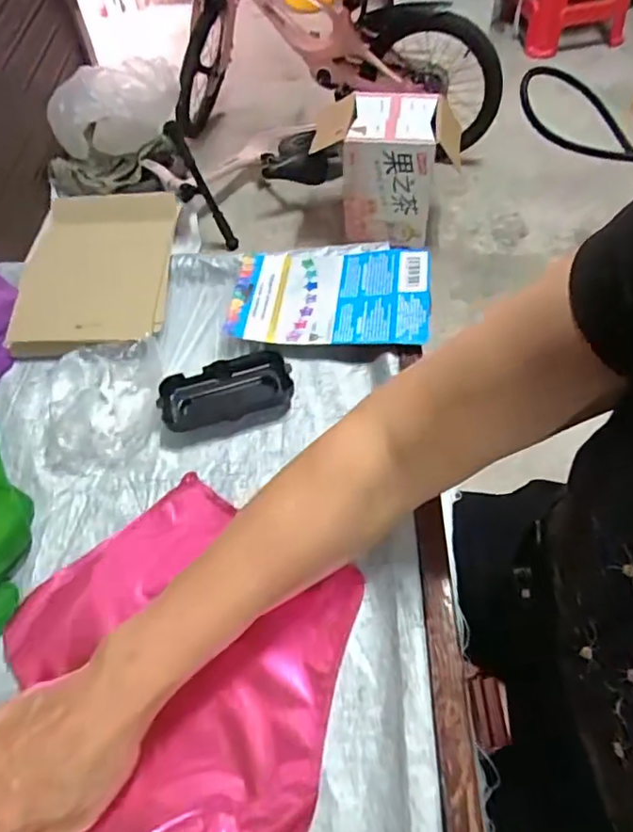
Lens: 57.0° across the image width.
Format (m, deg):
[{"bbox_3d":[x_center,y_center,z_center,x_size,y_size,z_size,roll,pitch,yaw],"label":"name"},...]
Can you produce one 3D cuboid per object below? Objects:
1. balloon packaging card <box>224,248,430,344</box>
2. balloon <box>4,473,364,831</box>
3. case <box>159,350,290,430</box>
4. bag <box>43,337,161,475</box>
[{"bbox_3d":[0.012,-0.113,0.543,0.181,0.013,0.111,1,57,9],"label":"balloon packaging card"},{"bbox_3d":[-0.089,0.165,0.385,0.219,0.021,0.223,25,63,20],"label":"balloon"},{"bbox_3d":[-0.076,-0.021,0.494,0.108,0.027,0.048,-15,57,-4],"label":"case"},{"bbox_3d":[-0.183,-0.015,0.496,0.094,0.028,0.116,-11,57,-2],"label":"bag"}]

